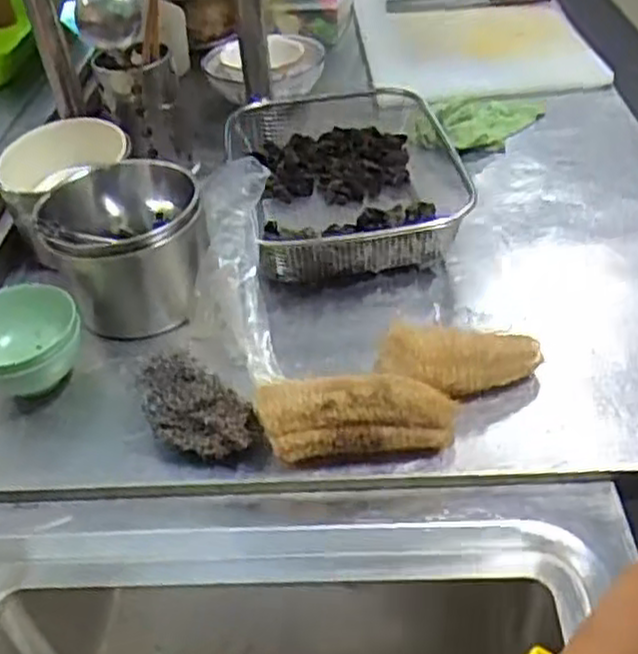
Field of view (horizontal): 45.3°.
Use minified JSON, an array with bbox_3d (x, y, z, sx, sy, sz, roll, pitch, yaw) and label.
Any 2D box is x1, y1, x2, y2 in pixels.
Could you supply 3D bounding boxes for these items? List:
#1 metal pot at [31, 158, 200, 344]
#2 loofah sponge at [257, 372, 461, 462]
[{"bbox_3d":[-0.188,-0.075,0.770,0.144,0.149,0.145,-3,42,2],"label":"metal pot"},{"bbox_3d":[0.030,0.075,0.624,0.152,0.064,0.051,-5,42,-1],"label":"loofah sponge"}]

